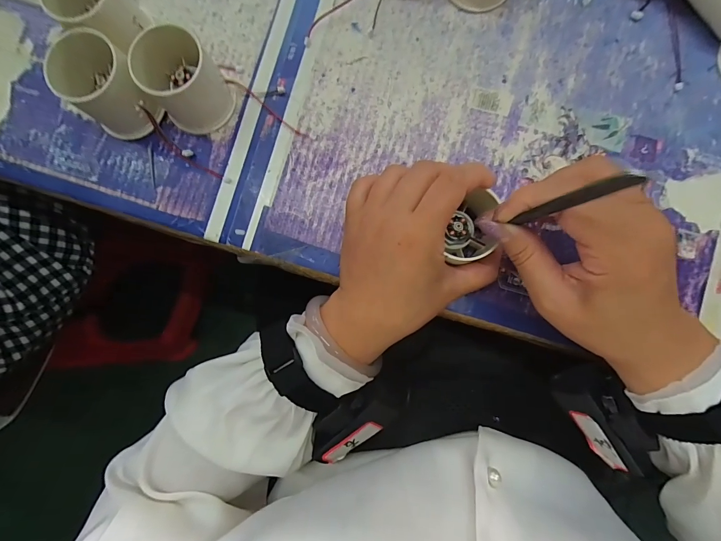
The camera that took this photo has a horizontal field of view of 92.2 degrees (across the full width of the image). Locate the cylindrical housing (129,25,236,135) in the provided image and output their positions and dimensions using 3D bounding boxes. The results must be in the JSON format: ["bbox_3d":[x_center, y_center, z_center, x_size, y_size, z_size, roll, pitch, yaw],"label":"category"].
[{"bbox_3d":[-0.131,-0.140,0.257,0.052,0.045,0.055,0,87,2],"label":"cylindrical housing"}]

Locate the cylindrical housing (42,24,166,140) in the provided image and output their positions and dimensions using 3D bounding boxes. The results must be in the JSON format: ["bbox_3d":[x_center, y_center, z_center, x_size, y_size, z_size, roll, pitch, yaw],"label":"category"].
[{"bbox_3d":[-0.183,-0.132,0.253,0.052,0.054,0.050,0,87,2],"label":"cylindrical housing"}]

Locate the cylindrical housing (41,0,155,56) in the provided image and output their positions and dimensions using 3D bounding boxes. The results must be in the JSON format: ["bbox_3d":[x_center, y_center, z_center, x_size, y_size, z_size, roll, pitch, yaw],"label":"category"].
[{"bbox_3d":[-0.189,-0.189,0.260,0.053,0.052,0.049,0,87,2],"label":"cylindrical housing"}]

